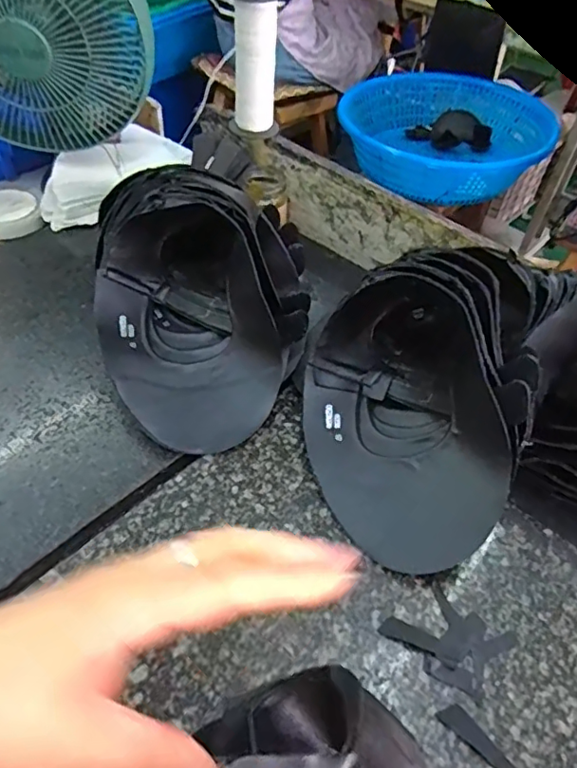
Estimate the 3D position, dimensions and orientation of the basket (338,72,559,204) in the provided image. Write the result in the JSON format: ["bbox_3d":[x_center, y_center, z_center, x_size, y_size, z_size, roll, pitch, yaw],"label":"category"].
[{"bbox_3d":[0.398,-0.658,1.441,0.505,0.147,0.478,3,48,-3],"label":"basket"}]

